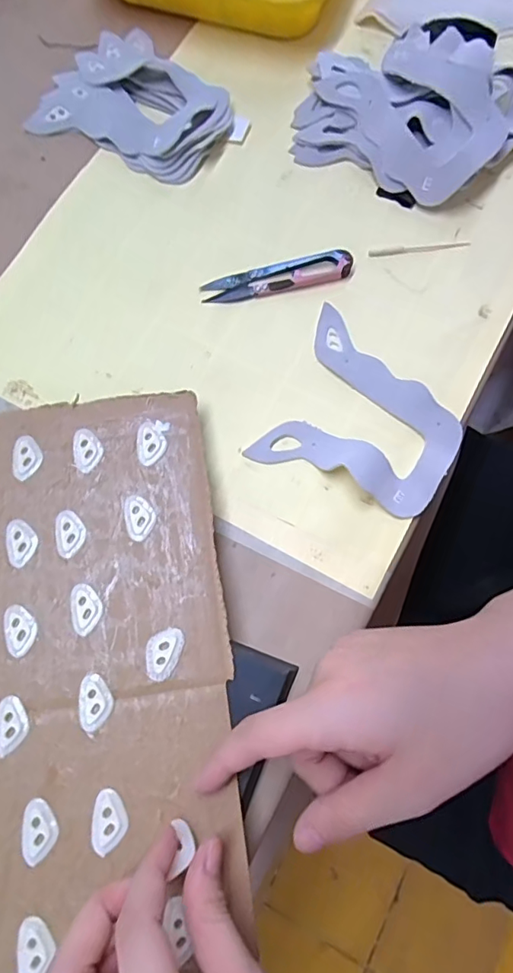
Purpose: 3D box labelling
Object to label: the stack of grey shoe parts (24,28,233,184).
[{"bbox_3d":[-0.085,-0.288,0.370,0.133,0.021,0.106,24,77,7],"label":"stack of grey shoe parts"}]

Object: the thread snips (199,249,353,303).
[{"bbox_3d":[0.014,-0.140,0.334,0.099,0.012,0.023,-13,76,-3],"label":"thread snips"}]

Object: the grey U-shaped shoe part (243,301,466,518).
[{"bbox_3d":[0.069,-0.042,0.312,0.110,0.008,0.105,26,78,10],"label":"grey U-shaped shoe part"}]

